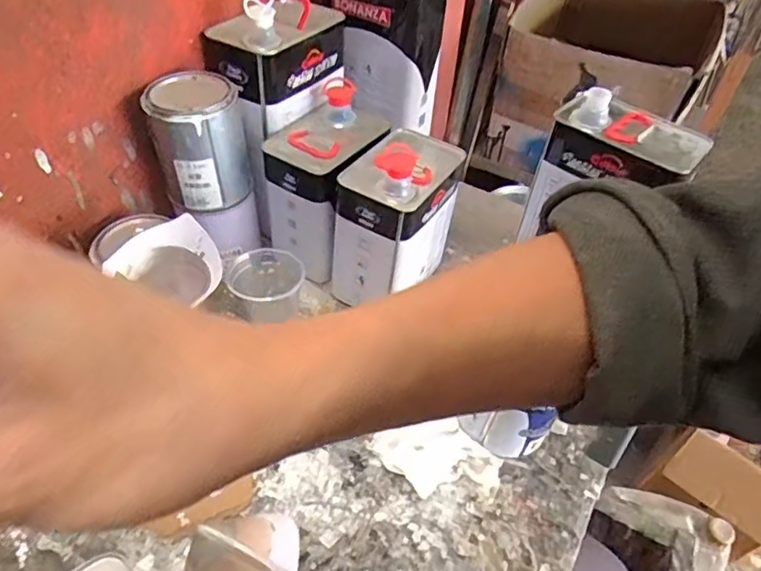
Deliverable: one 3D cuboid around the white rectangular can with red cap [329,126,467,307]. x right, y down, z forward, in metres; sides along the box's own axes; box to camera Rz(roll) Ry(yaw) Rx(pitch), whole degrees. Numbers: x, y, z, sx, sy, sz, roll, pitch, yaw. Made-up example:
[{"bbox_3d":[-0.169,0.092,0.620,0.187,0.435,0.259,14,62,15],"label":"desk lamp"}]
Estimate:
[{"bbox_3d":[0.022,-0.095,0.759,0.110,0.206,0.169,25,48,17],"label":"white rectangular can with red cap"}]

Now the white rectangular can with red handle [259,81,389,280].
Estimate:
[{"bbox_3d":[-0.076,-0.148,0.809,0.119,0.192,0.167,24,48,16],"label":"white rectangular can with red handle"}]

